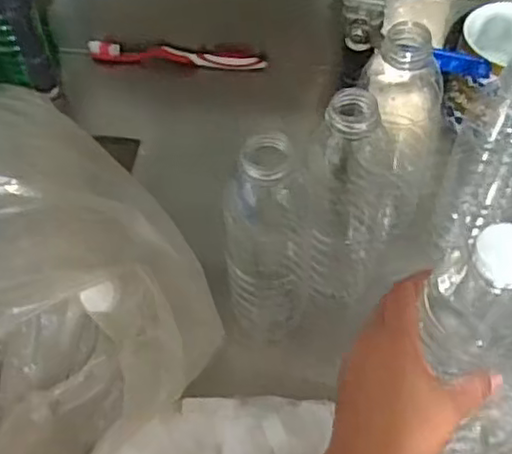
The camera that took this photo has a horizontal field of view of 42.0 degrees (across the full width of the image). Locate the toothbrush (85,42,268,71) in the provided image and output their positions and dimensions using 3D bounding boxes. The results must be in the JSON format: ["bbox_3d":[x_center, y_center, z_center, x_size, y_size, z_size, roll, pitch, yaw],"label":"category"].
[{"bbox_3d":[-0.084,-0.182,0.718,0.188,0.022,0.016,5,56,5],"label":"toothbrush"}]

